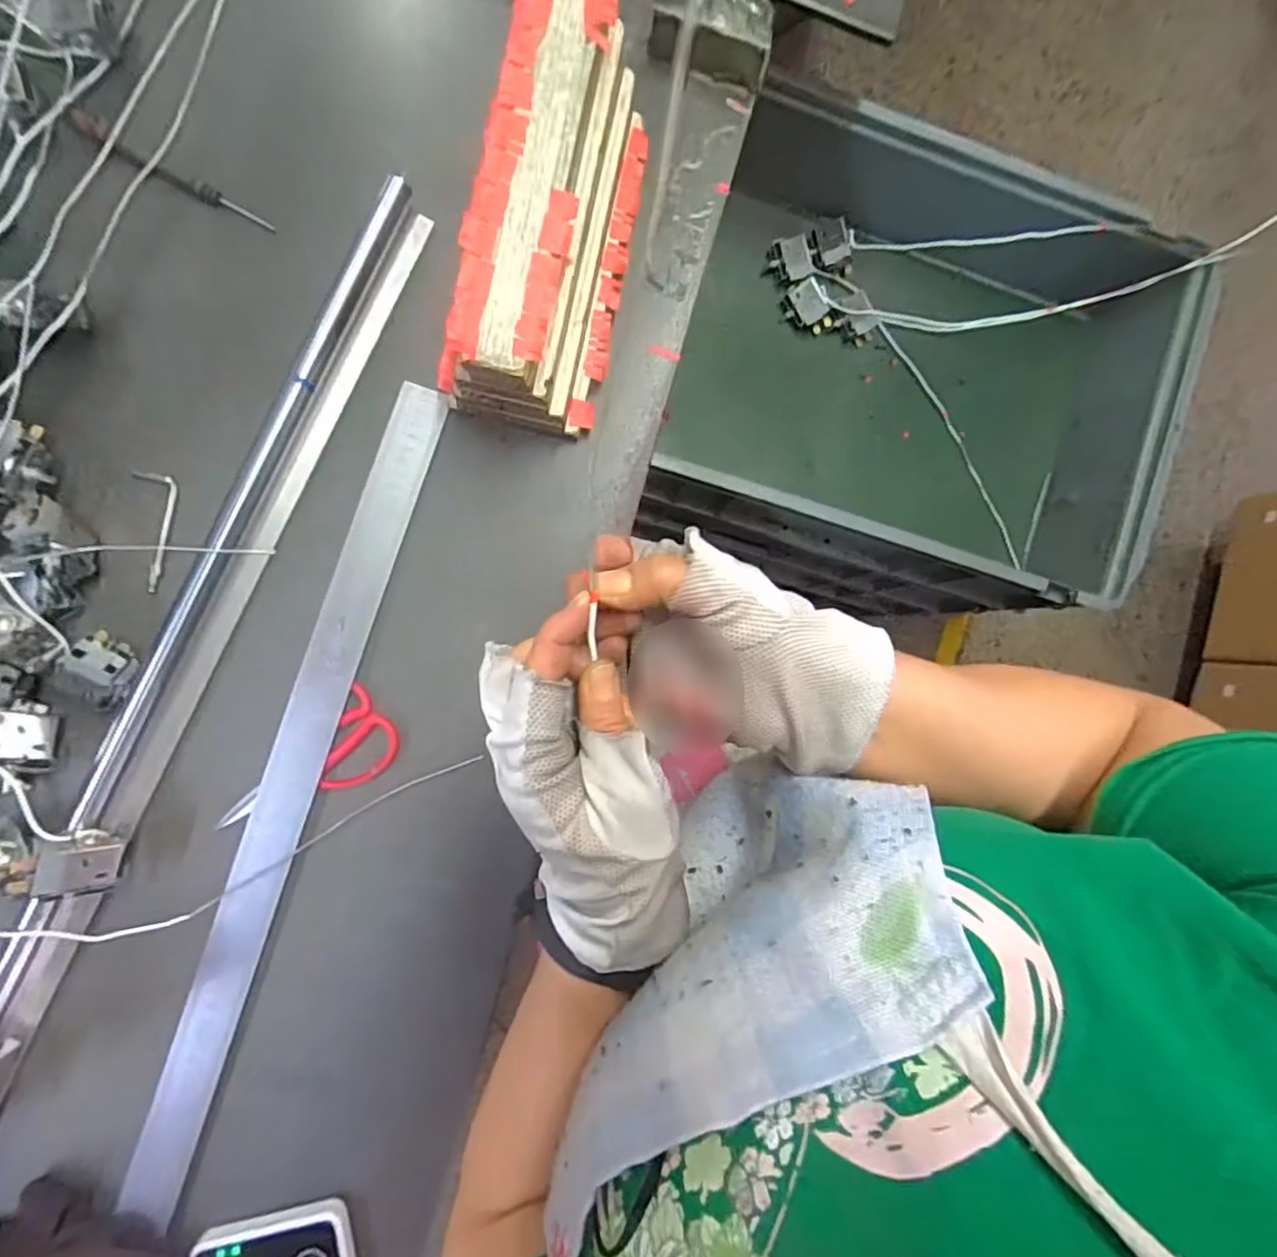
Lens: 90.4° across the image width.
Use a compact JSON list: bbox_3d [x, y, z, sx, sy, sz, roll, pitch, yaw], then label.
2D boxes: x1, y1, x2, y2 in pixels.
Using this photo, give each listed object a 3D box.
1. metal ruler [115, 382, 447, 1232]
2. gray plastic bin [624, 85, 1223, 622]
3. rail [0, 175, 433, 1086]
[{"bbox_3d":[-0.256,0.120,0.465,0.037,0.011,0.623,18,88,-6],"label":"metal ruler"},{"bbox_3d":[0.294,-0.273,0.715,0.471,0.220,0.400,16,88,-6],"label":"gray plastic bin"},{"bbox_3d":[-0.307,-0.009,0.445,0.032,0.034,0.657,26,87,-6],"label":"rail"}]

